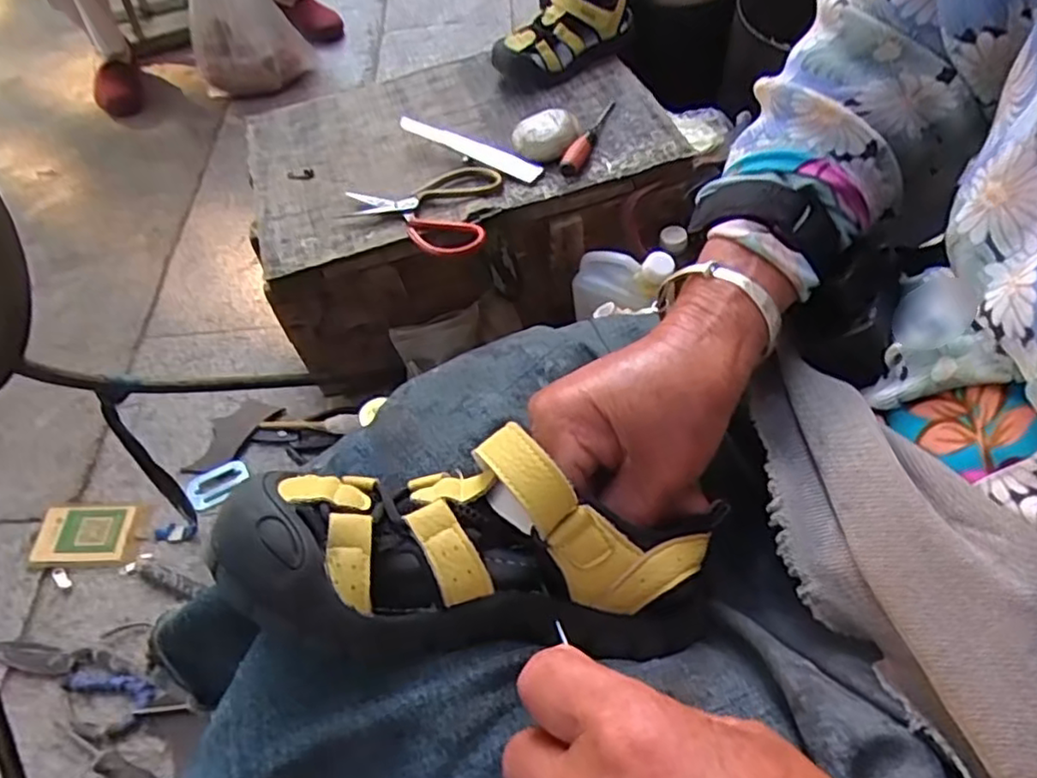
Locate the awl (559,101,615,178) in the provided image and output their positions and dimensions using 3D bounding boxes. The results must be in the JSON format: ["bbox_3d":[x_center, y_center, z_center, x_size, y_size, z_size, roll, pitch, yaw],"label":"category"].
[{"bbox_3d":[0.083,-0.285,0.762,0.024,0.016,0.141,25,60,23],"label":"awl"}]

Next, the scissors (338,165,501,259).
[{"bbox_3d":[-0.108,-0.203,0.729,0.167,0.016,0.126,11,71,12],"label":"scissors"}]

